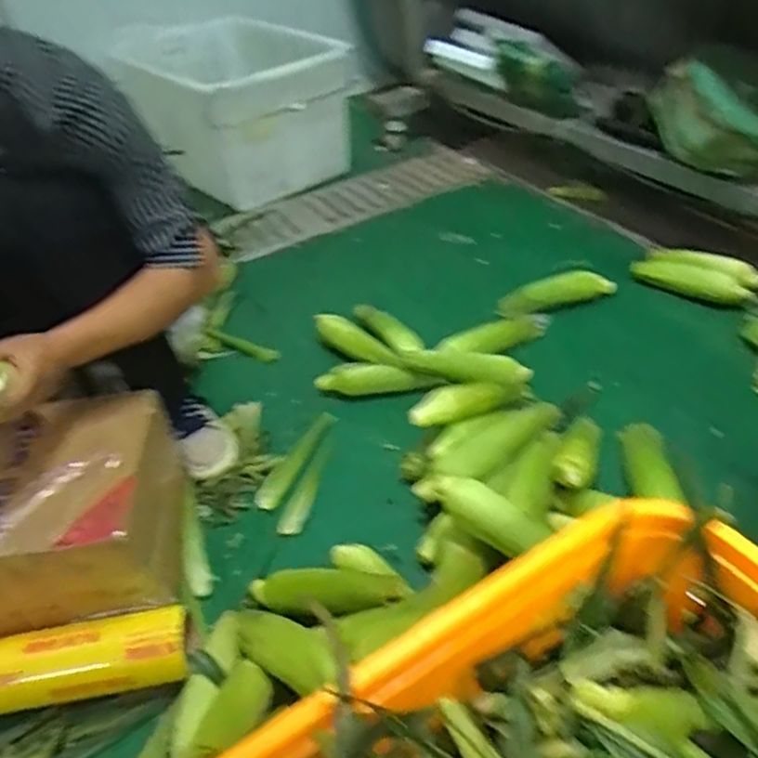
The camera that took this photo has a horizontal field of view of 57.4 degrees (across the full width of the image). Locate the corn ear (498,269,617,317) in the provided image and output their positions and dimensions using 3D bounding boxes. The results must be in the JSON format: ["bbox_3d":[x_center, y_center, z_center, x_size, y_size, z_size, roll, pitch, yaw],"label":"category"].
[{"bbox_3d":[0.374,-0.183,1.475,0.258,0.060,0.078,-13,38,-7],"label":"corn ear"}]

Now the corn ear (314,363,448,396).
[{"bbox_3d":[-0.002,-0.001,1.314,0.229,0.050,0.047,-5,37,3],"label":"corn ear"}]

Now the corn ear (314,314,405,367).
[{"bbox_3d":[-0.044,-0.071,1.375,0.218,0.048,0.060,28,47,13],"label":"corn ear"}]

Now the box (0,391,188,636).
[{"bbox_3d":[-0.532,0.201,0.984,0.452,0.177,0.315,-11,37,-5],"label":"box"}]

